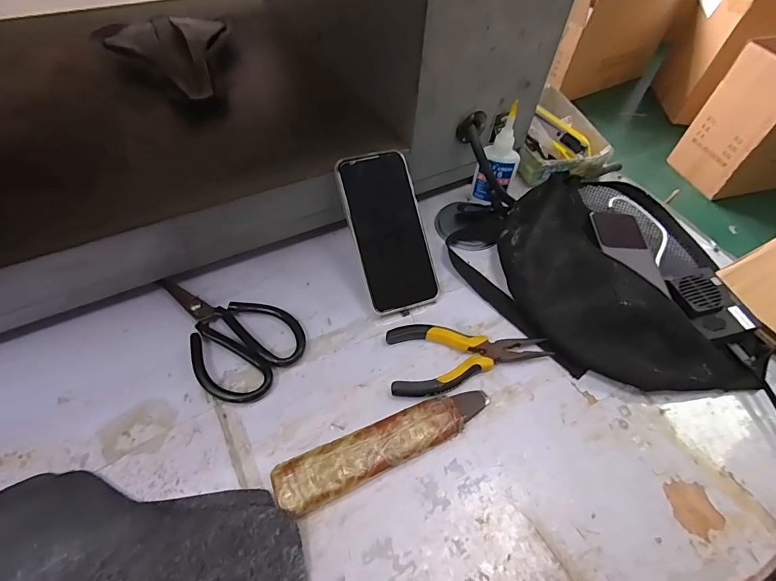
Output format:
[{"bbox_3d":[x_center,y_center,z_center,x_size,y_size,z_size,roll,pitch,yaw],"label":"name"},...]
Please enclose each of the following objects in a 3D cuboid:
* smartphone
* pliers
[{"bbox_3d":[0.002,-0.061,0.426,0.076,0.011,0.162,-17,93,-17],"label":"smartphone"},{"bbox_3d":[0.076,0.062,0.394,0.148,0.012,0.067,-3,51,-6],"label":"pliers"}]

